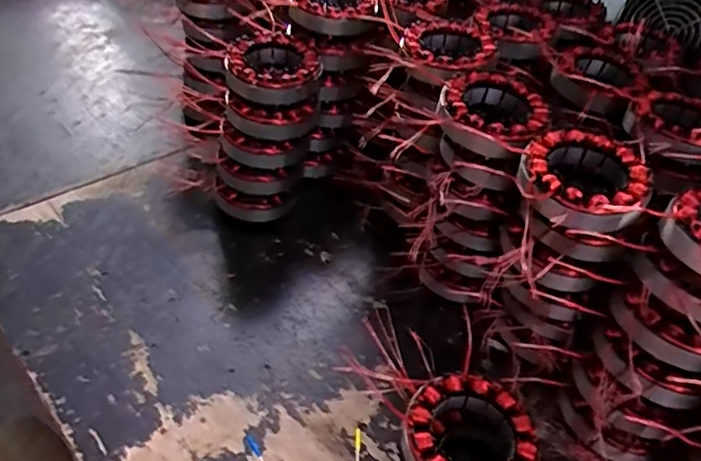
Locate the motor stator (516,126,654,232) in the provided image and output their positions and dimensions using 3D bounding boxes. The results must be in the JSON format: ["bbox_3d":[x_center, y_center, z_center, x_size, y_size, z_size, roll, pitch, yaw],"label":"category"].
[{"bbox_3d":[0.166,-0.036,0.396,0.084,0.030,0.085,3,42,-3],"label":"motor stator"}]

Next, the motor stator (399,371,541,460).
[{"bbox_3d":[0.079,0.140,0.374,0.087,0.028,0.085,3,42,-3],"label":"motor stator"}]

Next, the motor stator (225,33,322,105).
[{"bbox_3d":[-0.072,-0.151,0.517,0.083,0.031,0.087,-4,42,-11],"label":"motor stator"}]

